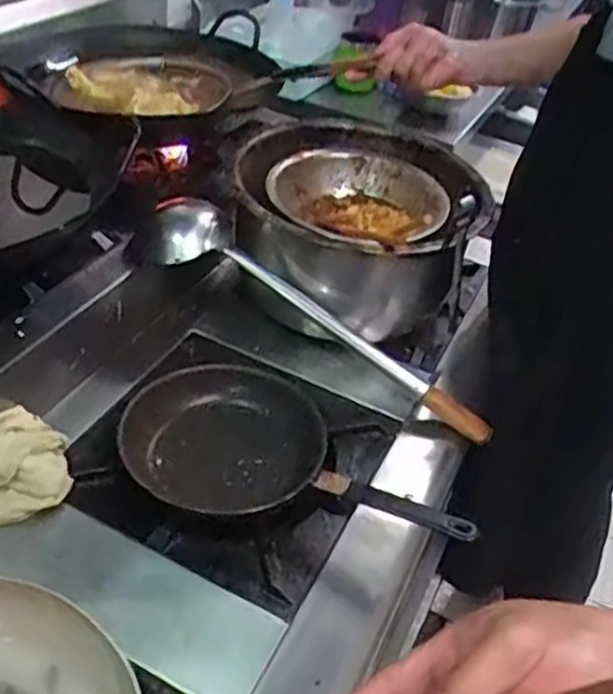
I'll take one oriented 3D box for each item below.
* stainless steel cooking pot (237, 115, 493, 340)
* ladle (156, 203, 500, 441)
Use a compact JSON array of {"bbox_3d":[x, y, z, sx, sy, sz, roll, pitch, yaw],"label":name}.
[{"bbox_3d":[0.063,-0.172,1.010,0.304,0.184,0.344,9,39,2],"label":"stainless steel cooking pot"},{"bbox_3d":[0.009,-0.036,0.902,0.494,0.058,0.091,34,43,3],"label":"ladle"}]

